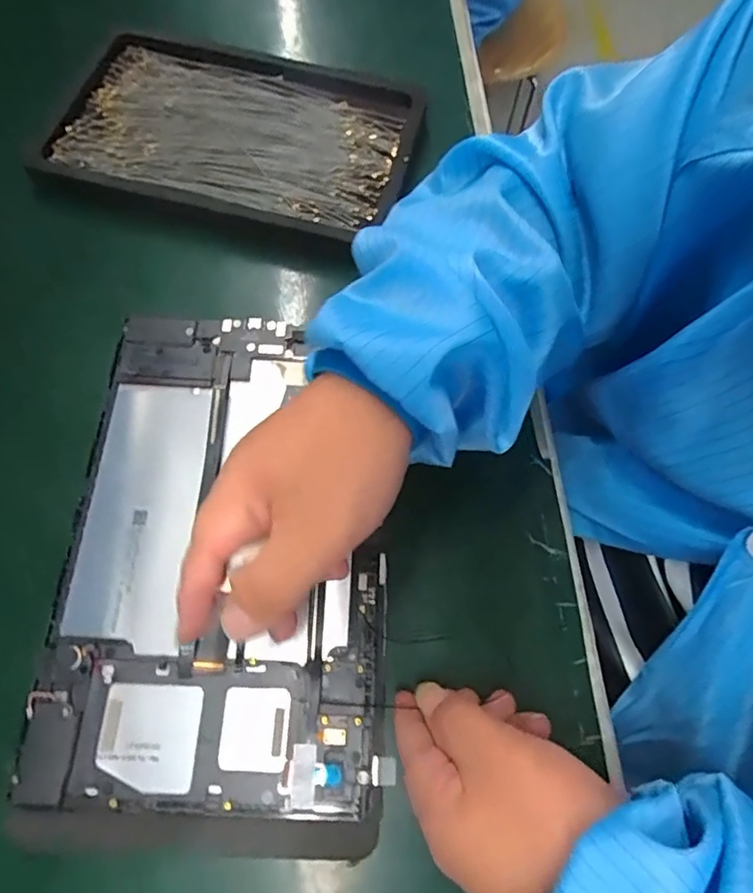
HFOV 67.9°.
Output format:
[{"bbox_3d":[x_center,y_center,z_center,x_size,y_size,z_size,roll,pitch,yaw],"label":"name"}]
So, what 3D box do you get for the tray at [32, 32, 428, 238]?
[{"bbox_3d":[-0.099,-0.224,0.394,0.245,0.018,0.152,12,69,3],"label":"tray"}]

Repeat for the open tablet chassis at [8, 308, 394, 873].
[{"bbox_3d":[-0.072,0.049,0.273,0.150,0.008,0.250,1,69,-1],"label":"open tablet chassis"}]

